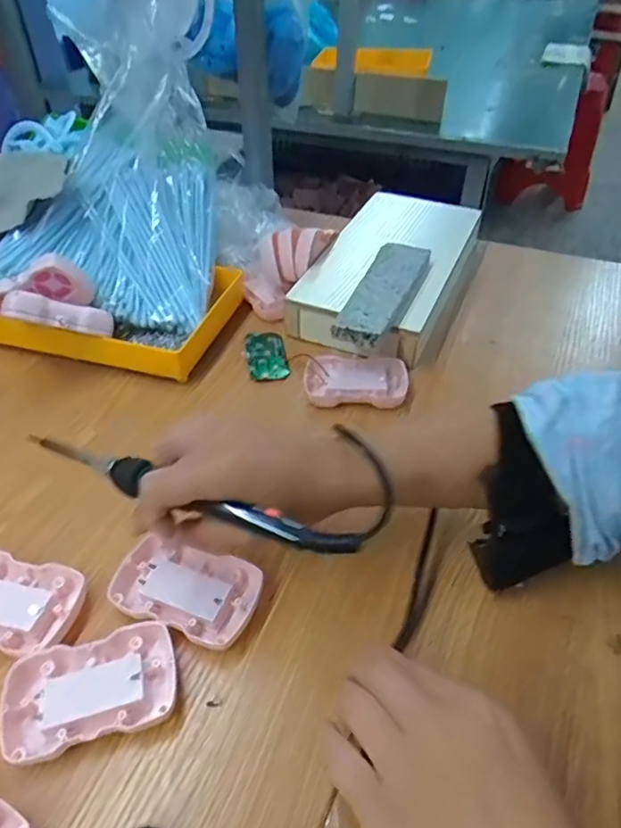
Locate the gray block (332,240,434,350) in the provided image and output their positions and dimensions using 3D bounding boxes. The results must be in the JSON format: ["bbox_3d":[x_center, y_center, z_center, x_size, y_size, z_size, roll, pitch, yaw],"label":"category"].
[{"bbox_3d":[0.070,-0.115,0.501,0.051,0.018,0.153,17,47,15],"label":"gray block"}]

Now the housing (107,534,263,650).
[{"bbox_3d":[-0.078,0.108,0.337,0.086,0.013,0.053,17,47,16],"label":"housing"}]

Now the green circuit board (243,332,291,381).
[{"bbox_3d":[-0.043,-0.058,0.522,0.039,0.006,0.079,-7,45,-8],"label":"green circuit board"}]

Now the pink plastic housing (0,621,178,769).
[{"bbox_3d":[-0.118,0.150,0.294,0.088,0.015,0.054,-13,46,-14],"label":"pink plastic housing"}]

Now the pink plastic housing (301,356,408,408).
[{"bbox_3d":[0.040,-0.031,0.479,0.089,0.012,0.060,3,44,1],"label":"pink plastic housing"}]

